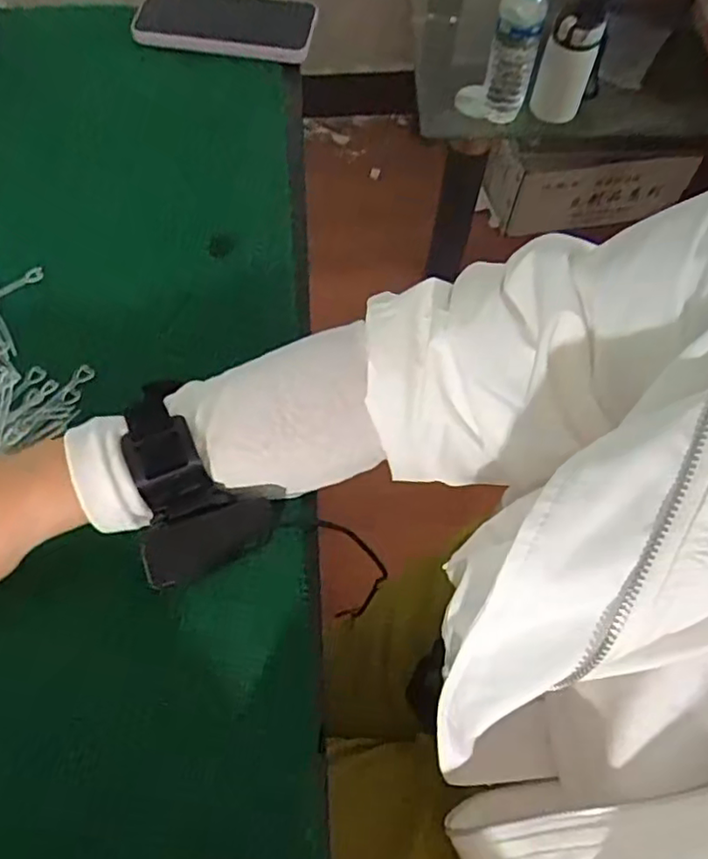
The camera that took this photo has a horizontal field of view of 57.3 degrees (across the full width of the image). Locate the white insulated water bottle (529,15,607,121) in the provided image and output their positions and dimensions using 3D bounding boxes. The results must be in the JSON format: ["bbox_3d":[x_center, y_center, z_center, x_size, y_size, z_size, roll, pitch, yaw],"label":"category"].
[{"bbox_3d":[0.321,-0.543,0.979,0.072,0.157,0.070,24,65,9],"label":"white insulated water bottle"}]

